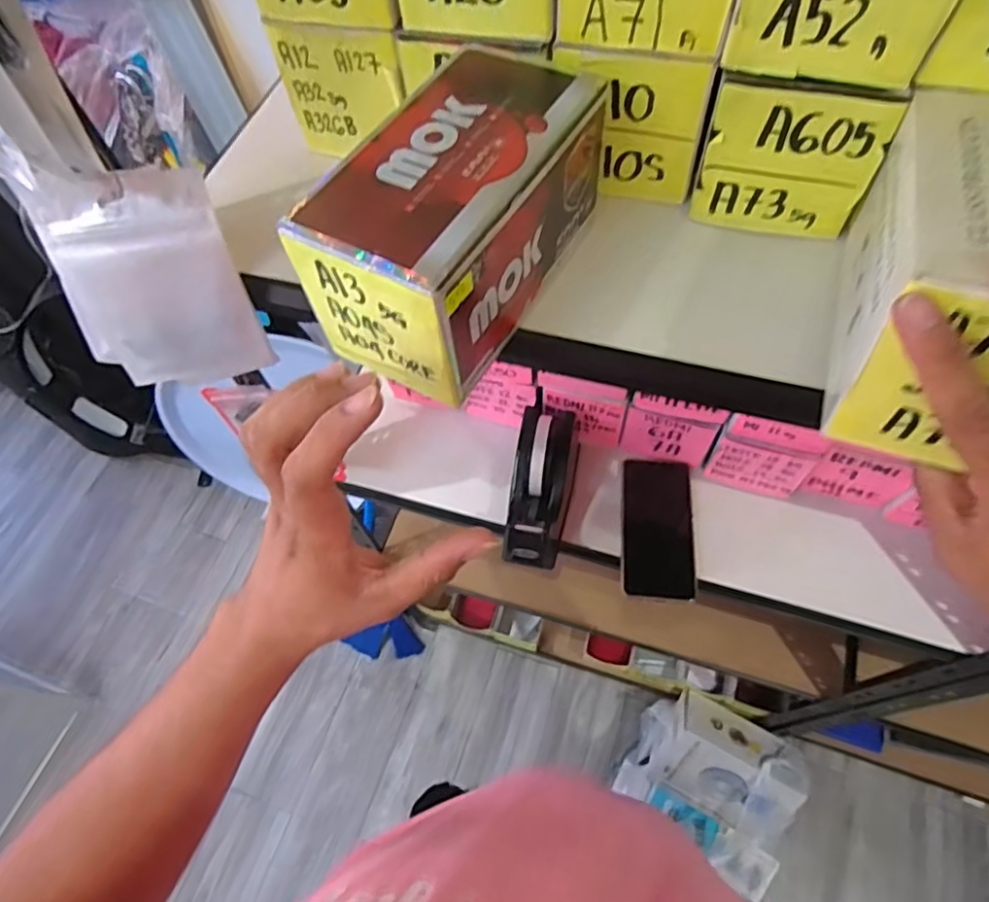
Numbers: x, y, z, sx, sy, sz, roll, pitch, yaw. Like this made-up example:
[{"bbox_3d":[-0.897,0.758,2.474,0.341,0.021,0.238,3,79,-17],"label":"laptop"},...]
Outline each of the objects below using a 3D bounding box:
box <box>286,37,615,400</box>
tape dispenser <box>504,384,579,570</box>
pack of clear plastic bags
[{"bbox_3d":[-0.018,-0.134,0.351,0.096,0.089,0.178,27,66,17],"label":"box"},{"bbox_3d":[0.050,0.027,0.659,0.068,0.102,0.175,11,62,9],"label":"tape dispenser"},{"bbox_3d":[-0.236,-0.109,0.421,0.124,0.161,0.015,-6,50,-7],"label":"pack of clear plastic bags"}]

